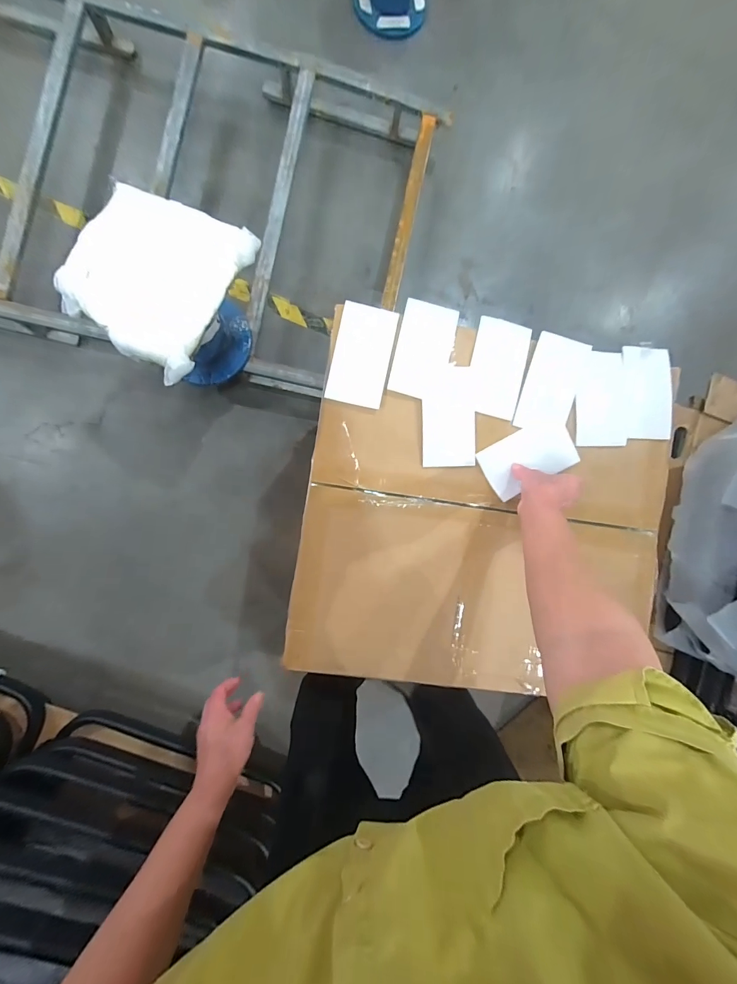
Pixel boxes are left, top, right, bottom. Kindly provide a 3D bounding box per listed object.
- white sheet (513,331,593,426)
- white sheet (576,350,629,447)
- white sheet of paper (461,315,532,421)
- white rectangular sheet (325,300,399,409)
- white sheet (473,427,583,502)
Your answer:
[{"bbox_3d":[0.272,-0.157,0.556,0.078,0.006,0.138,16,92,-6],"label":"white sheet"},{"bbox_3d":[0.349,-0.140,0.566,0.077,0.010,0.140,0,93,-4],"label":"white sheet"},{"bbox_3d":[0.188,-0.182,0.550,0.081,0.011,0.142,15,85,-7],"label":"white sheet of paper"},{"bbox_3d":[-0.008,-0.193,0.531,0.078,0.005,0.142,12,85,-7],"label":"white rectangular sheet"},{"bbox_3d":[0.243,-0.053,0.565,0.147,0.010,0.080,-26,91,-8],"label":"white sheet"}]

